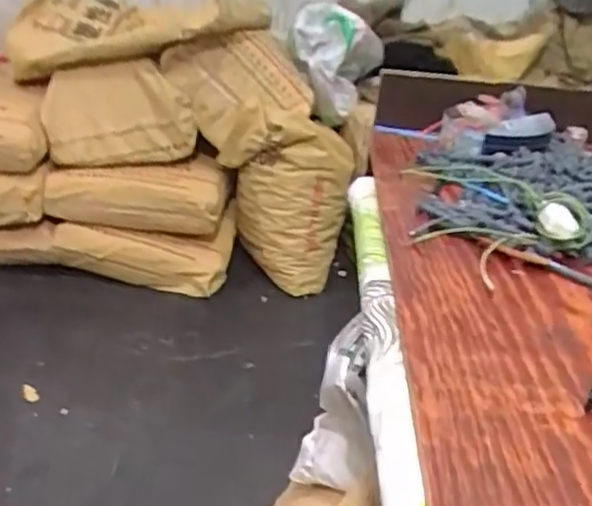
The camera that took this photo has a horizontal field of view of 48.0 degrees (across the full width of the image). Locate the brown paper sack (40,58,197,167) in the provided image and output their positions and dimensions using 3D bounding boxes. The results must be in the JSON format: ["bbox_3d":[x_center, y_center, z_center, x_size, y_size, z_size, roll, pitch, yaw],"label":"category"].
[{"bbox_3d":[-0.508,-0.381,1.891,0.430,0.282,0.132,0,27,-6],"label":"brown paper sack"}]

